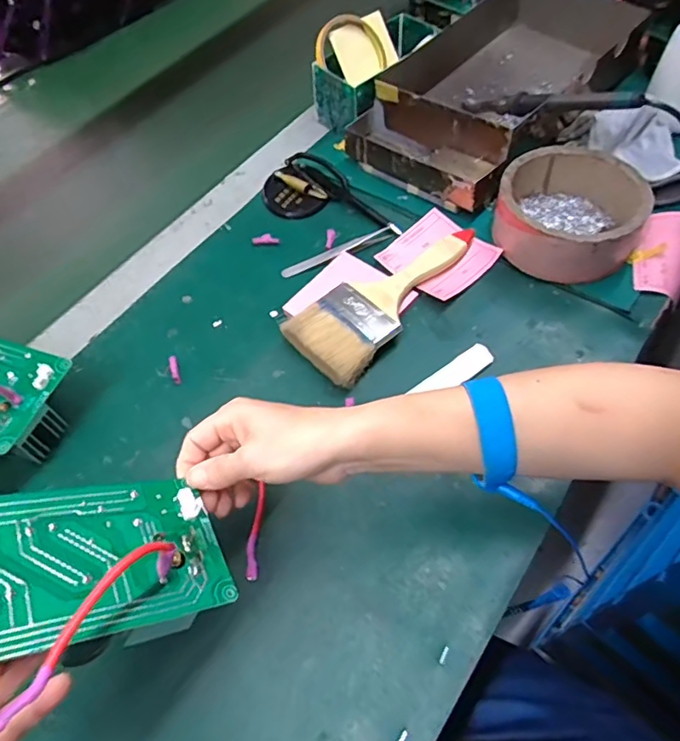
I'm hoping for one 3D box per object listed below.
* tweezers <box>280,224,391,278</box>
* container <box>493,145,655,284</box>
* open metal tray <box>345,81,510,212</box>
[{"bbox_3d":[-0.002,-0.112,0.519,0.110,0.007,0.017,-24,58,-11],"label":"tweezers"},{"bbox_3d":[0.204,-0.139,0.495,0.114,0.061,0.118,-2,57,3],"label":"container"},{"bbox_3d":[0.080,-0.219,0.536,0.164,0.065,0.061,30,64,21],"label":"open metal tray"}]

